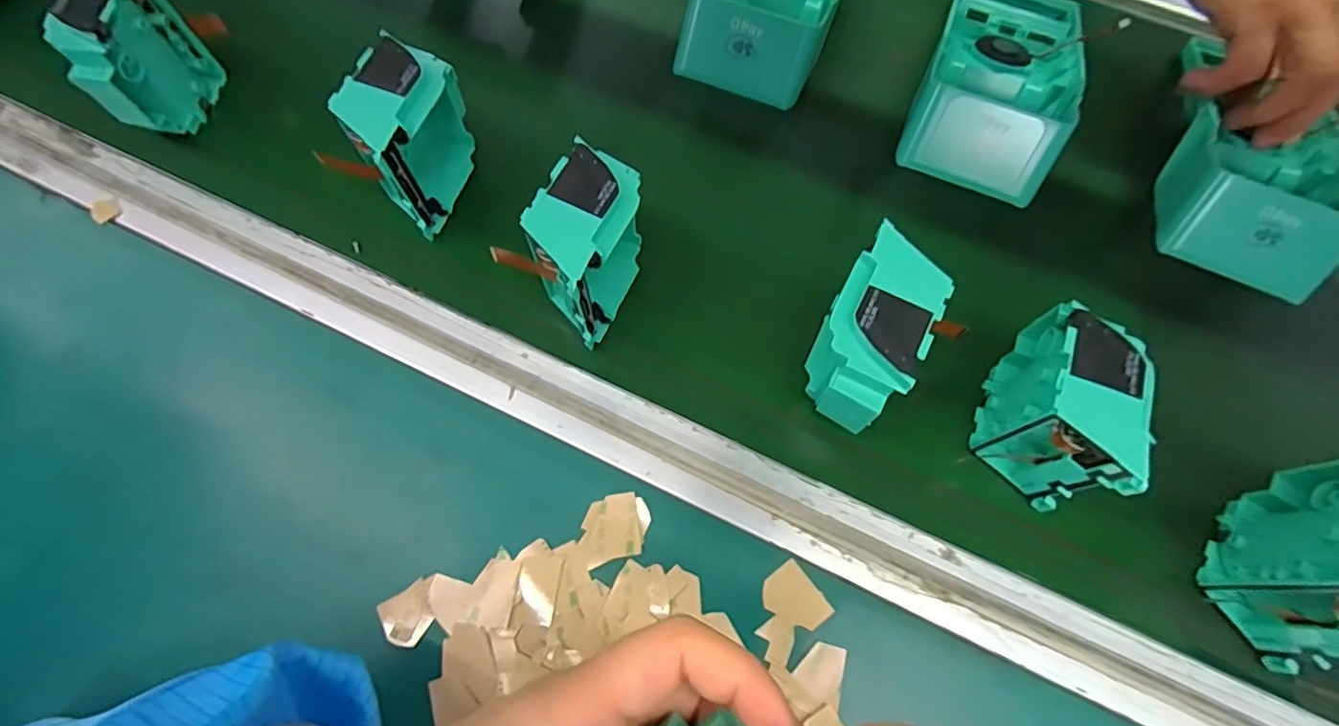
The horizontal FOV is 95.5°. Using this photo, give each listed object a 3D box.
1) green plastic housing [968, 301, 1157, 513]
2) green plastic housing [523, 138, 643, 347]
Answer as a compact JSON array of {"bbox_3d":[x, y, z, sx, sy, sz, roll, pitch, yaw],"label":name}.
[{"bbox_3d":[0.177,0.024,0.281,0.045,0.075,0.080,18,70,6],"label":"green plastic housing"},{"bbox_3d":[-0.043,-0.057,0.307,0.041,0.072,0.083,25,71,8],"label":"green plastic housing"}]

